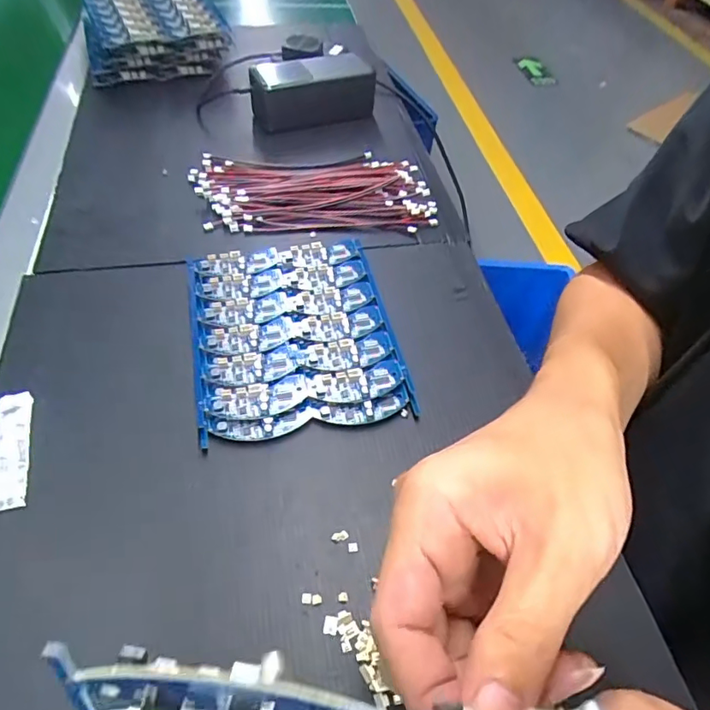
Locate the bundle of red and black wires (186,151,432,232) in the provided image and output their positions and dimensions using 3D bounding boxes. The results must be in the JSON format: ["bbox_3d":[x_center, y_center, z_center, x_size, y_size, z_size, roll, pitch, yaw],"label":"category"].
[{"bbox_3d":[-0.038,-0.154,0.484,0.214,0.019,0.103,-1,52,-4],"label":"bundle of red and black wires"}]

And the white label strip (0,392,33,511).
[{"bbox_3d":[-0.205,0.056,0.312,0.020,0.004,0.078,-13,54,-13],"label":"white label strip"}]

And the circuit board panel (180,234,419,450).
[{"bbox_3d":[-0.045,-0.019,0.378,0.136,0.014,0.162,-9,53,-10],"label":"circuit board panel"}]

